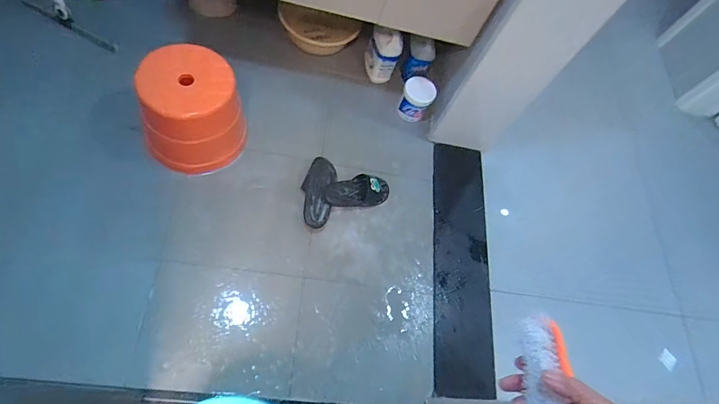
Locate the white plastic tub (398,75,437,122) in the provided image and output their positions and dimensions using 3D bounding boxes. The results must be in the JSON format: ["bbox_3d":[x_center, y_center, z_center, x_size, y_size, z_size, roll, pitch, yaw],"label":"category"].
[{"bbox_3d":[0.207,-0.371,1.499,0.124,0.112,0.133,15,69,4],"label":"white plastic tub"}]

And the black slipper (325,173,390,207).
[{"bbox_3d":[-0.004,-0.039,1.338,0.229,0.061,0.106,-5,68,-21],"label":"black slipper"}]

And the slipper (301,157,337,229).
[{"bbox_3d":[-0.136,-0.031,1.307,0.106,0.056,0.243,11,68,2],"label":"slipper"}]

